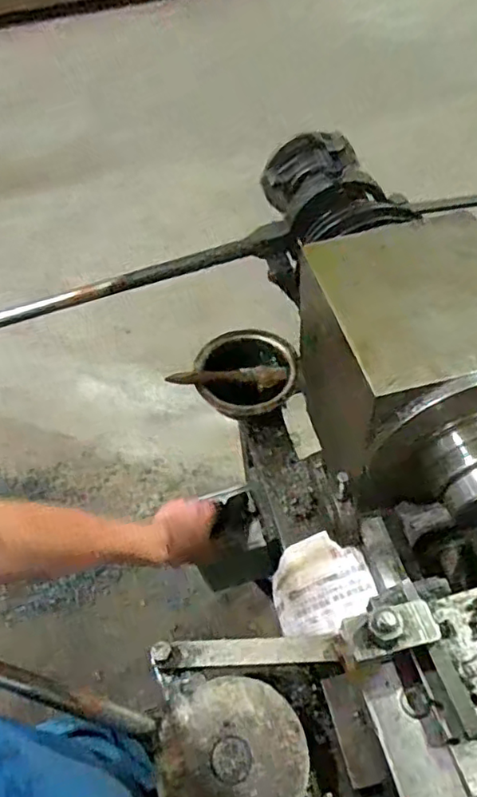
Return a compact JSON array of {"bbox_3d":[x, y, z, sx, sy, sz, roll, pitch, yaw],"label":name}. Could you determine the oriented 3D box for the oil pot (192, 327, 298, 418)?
[{"bbox_3d":[0.011,-0.029,0.755,0.124,0.049,0.122,-2,52,3],"label":"oil pot"}]

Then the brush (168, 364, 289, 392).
[{"bbox_3d":[-0.015,-0.025,0.746,0.152,0.029,0.018,-3,50,-19],"label":"brush"}]

